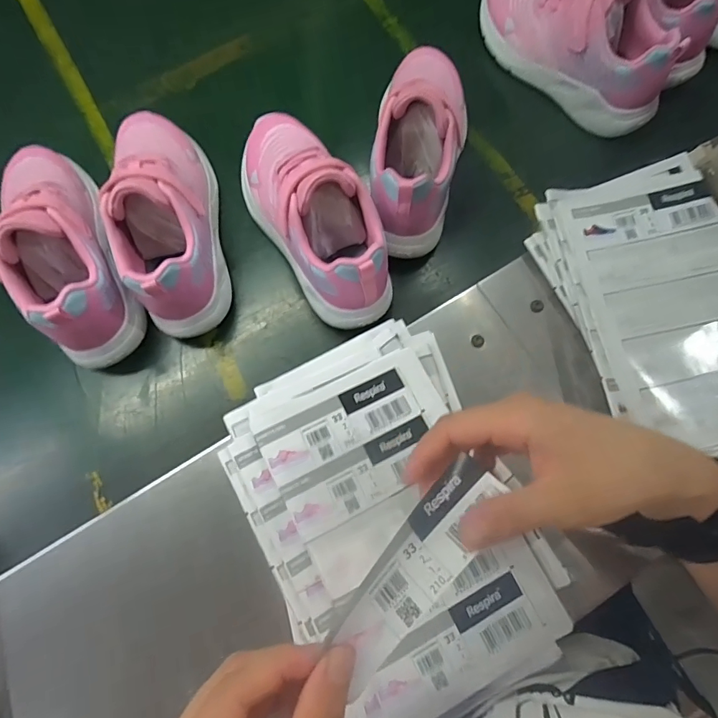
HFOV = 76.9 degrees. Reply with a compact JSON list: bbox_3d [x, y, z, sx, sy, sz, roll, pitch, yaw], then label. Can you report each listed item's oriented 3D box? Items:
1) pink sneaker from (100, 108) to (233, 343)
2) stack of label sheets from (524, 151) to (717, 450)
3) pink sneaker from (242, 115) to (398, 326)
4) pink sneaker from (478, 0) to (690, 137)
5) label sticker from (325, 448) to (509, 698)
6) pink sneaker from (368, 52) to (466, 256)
[{"bbox_3d":[-0.176,-0.138,0.411,0.083,0.098,0.227,-15,75,-5],"label":"pink sneaker"},{"bbox_3d":[0.274,-0.051,0.400,0.182,0.028,0.250,-18,75,-5],"label":"stack of label sheets"},{"bbox_3d":[-0.045,-0.137,0.409,0.081,0.106,0.222,-28,76,-8],"label":"pink sneaker"},{"bbox_3d":[0.221,-0.338,0.462,0.220,0.092,0.079,44,78,11],"label":"pink sneaker"},{"bbox_3d":[0.032,0.098,0.224,0.033,0.019,0.114,39,66,10],"label":"label sticker"},{"bbox_3d":[0.061,-0.212,0.422,0.077,0.088,0.215,13,74,3],"label":"pink sneaker"}]

